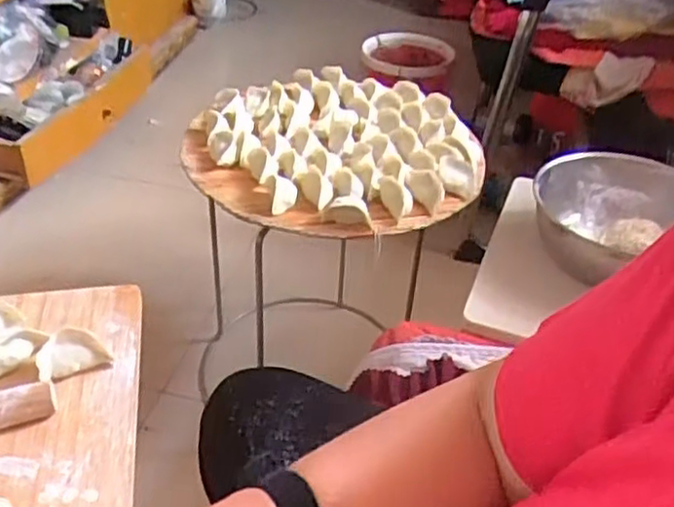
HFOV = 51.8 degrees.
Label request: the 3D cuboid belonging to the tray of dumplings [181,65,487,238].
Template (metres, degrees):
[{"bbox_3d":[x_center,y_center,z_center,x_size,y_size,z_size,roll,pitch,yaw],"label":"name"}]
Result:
[{"bbox_3d":[-0.004,-0.153,0.964,0.385,0.049,0.361,-16,42,-23],"label":"tray of dumplings"}]

